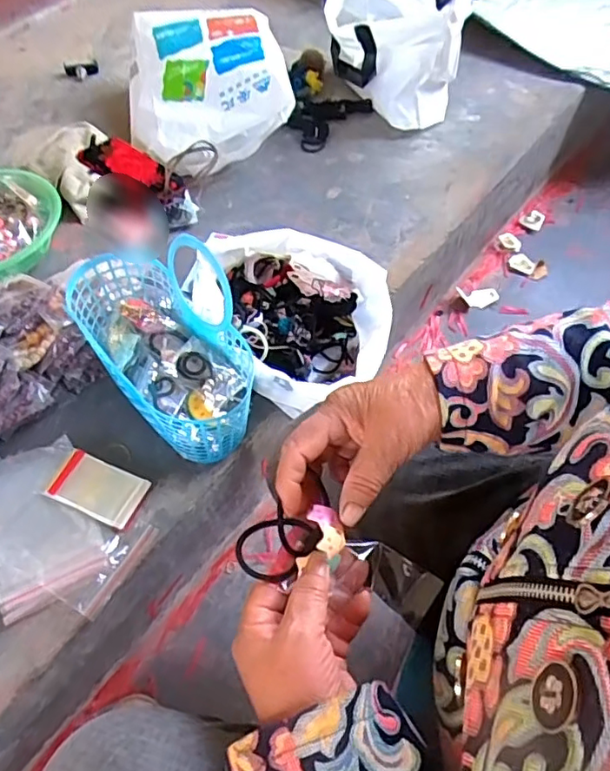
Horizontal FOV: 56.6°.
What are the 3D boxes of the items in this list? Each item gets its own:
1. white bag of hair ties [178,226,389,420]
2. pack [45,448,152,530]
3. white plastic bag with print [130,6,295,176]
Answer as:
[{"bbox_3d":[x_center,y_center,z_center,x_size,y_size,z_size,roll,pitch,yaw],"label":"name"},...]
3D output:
[{"bbox_3d":[0.000,-0.095,0.773,0.213,0.144,0.250,-28,58,-14],"label":"white bag of hair ties"},{"bbox_3d":[-0.257,0.126,0.703,0.115,0.009,0.065,18,59,17],"label":"pack"},{"bbox_3d":[-0.186,-0.553,1.064,0.294,0.143,0.337,-11,56,-2],"label":"white plastic bag with print"}]

